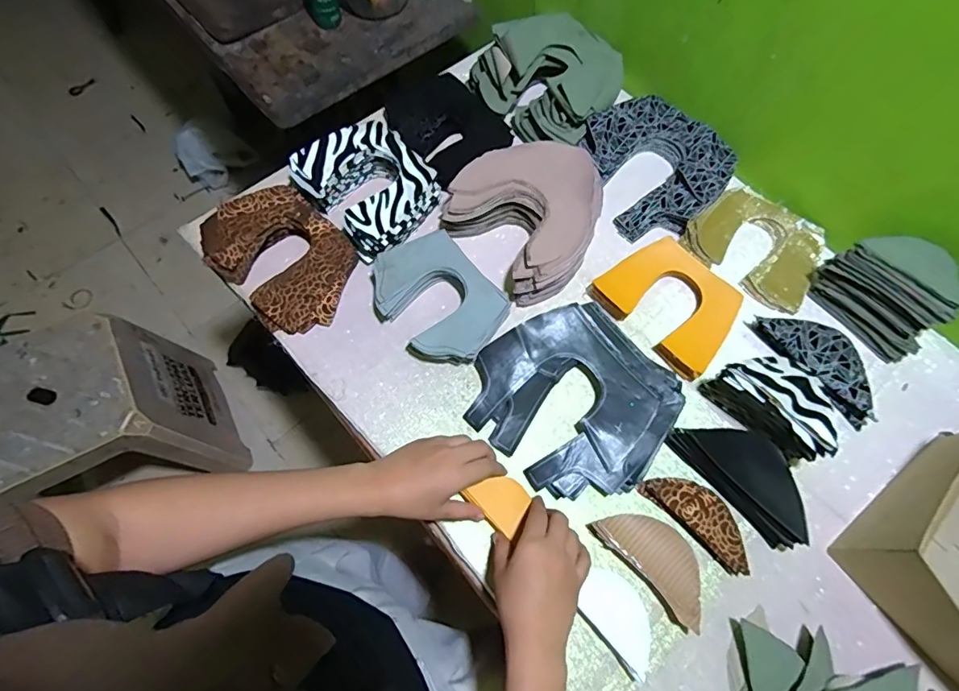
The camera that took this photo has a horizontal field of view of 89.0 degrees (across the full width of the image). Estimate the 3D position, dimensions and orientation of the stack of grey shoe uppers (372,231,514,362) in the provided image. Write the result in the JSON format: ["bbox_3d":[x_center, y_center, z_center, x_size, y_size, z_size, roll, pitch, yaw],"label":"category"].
[{"bbox_3d":[-0.049,-0.052,0.570,0.122,0.041,0.160,-37,74,-13],"label":"stack of grey shoe uppers"}]

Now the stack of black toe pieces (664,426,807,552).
[{"bbox_3d":[0.278,0.132,0.509,0.070,0.029,0.151,-40,75,-14],"label":"stack of black toe pieces"}]

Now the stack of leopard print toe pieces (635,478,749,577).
[{"bbox_3d":[0.228,0.175,0.505,0.119,0.020,0.047,42,75,14],"label":"stack of leopard print toe pieces"}]

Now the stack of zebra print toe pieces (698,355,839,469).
[{"bbox_3d":[0.313,0.062,0.519,0.124,0.081,0.063,41,74,14],"label":"stack of zebra print toe pieces"}]

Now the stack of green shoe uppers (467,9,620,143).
[{"bbox_3d":[0.107,-0.372,0.669,0.167,0.075,0.177,42,73,12],"label":"stack of green shoe uppers"}]

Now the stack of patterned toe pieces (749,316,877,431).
[{"bbox_3d":[0.399,0.012,0.568,0.074,0.024,0.154,-40,75,-14],"label":"stack of patterned toe pieces"}]

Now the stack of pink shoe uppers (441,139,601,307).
[{"bbox_3d":[0.065,-0.166,0.605,0.183,0.058,0.180,-42,75,-15],"label":"stack of pink shoe uppers"}]

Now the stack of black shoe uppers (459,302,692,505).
[{"bbox_3d":[0.103,0.059,0.538,0.186,0.033,0.203,-43,75,-15],"label":"stack of black shoe uppers"}]

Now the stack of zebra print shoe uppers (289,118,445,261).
[{"bbox_3d":[-0.132,-0.199,0.613,0.139,0.059,0.158,-41,76,-16],"label":"stack of zebra print shoe uppers"}]

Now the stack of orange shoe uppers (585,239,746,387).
[{"bbox_3d":[0.229,-0.052,0.586,0.122,0.026,0.155,-42,75,-14],"label":"stack of orange shoe uppers"}]

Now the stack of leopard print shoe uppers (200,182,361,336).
[{"bbox_3d":[-0.237,-0.108,0.590,0.185,0.049,0.139,43,73,13],"label":"stack of leopard print shoe uppers"}]

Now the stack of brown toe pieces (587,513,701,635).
[{"bbox_3d":[0.177,0.211,0.487,0.056,0.028,0.124,-41,75,-14],"label":"stack of brown toe pieces"}]

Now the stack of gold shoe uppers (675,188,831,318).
[{"bbox_3d":[0.353,-0.134,0.623,0.162,0.027,0.137,33,72,11],"label":"stack of gold shoe uppers"}]

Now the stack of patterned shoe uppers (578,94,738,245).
[{"bbox_3d":[0.231,-0.241,0.652,0.188,0.042,0.182,-40,75,-14],"label":"stack of patterned shoe uppers"}]

